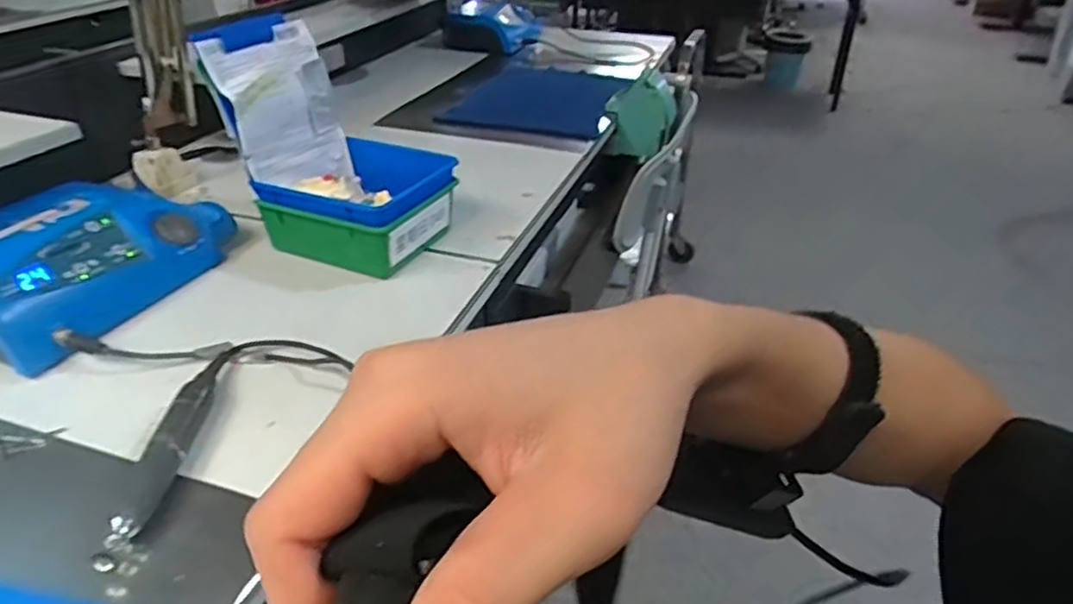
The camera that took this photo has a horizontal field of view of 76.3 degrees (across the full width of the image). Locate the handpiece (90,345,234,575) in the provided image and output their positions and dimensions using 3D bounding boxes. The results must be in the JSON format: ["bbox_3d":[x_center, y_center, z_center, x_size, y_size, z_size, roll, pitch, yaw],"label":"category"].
[{"bbox_3d":[-0.267,0.099,0.500,0.032,0.026,0.221,-2,32,-7],"label":"handpiece"}]

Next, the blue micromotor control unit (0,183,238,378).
[{"bbox_3d":[-0.460,-0.049,0.679,0.180,0.075,0.267,11,33,12],"label":"blue micromotor control unit"}]

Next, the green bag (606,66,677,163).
[{"bbox_3d":[0.202,-0.356,1.308,0.122,0.155,0.047,1,32,2],"label":"green bag"}]

